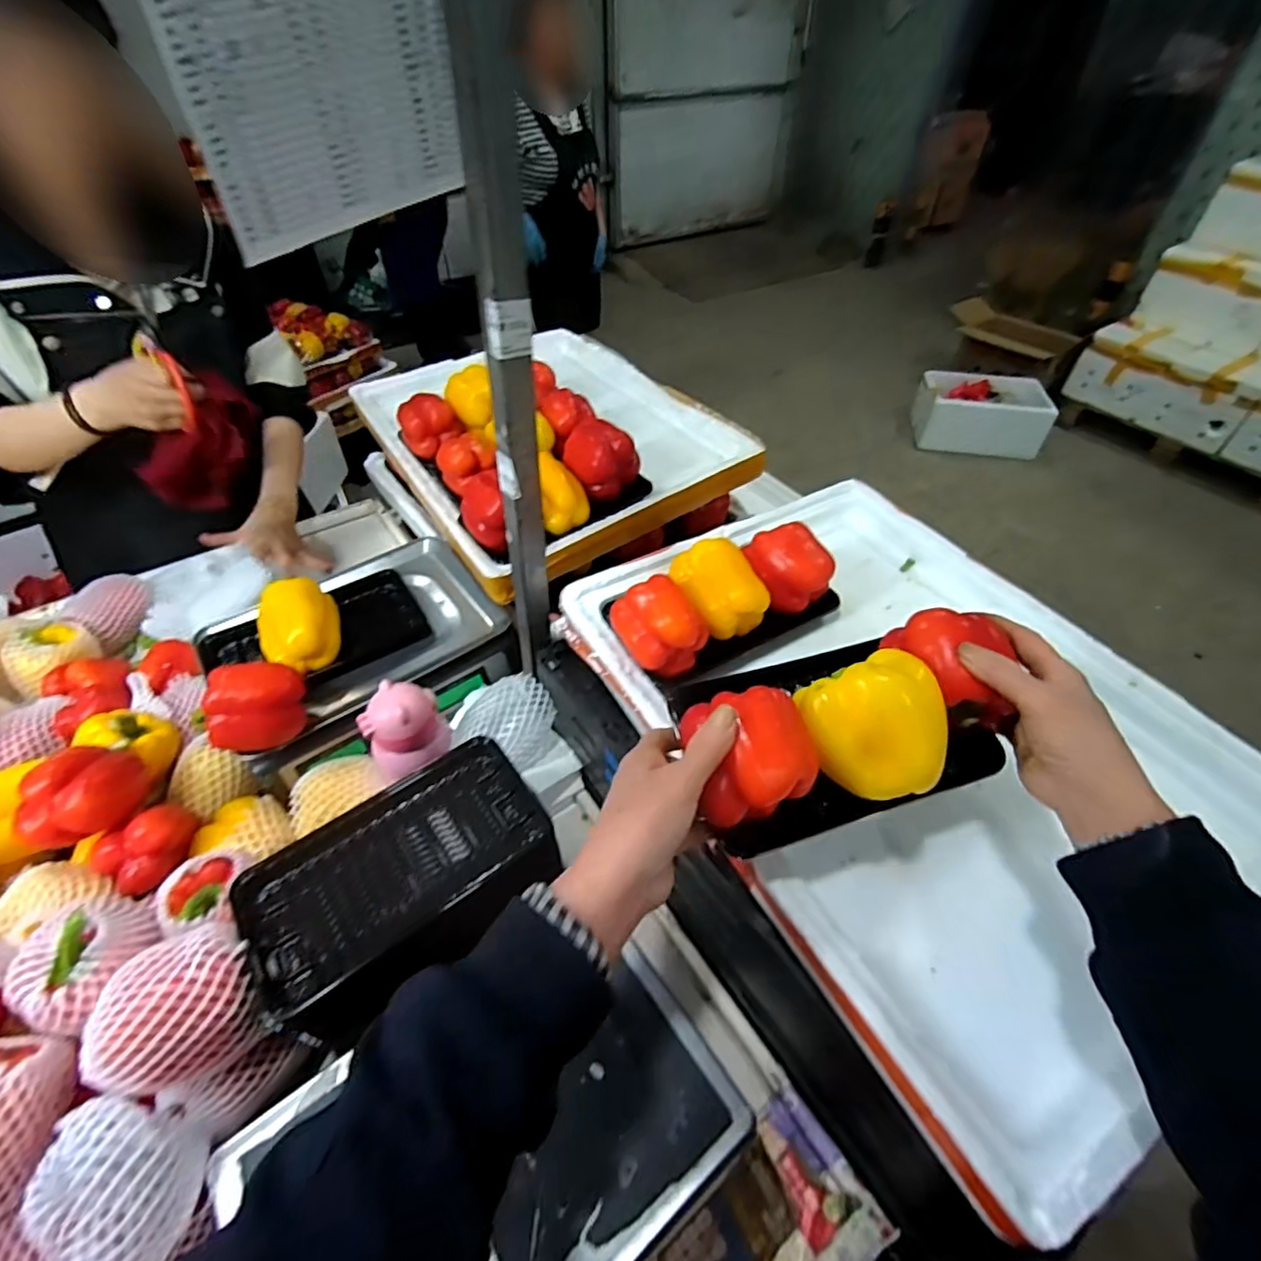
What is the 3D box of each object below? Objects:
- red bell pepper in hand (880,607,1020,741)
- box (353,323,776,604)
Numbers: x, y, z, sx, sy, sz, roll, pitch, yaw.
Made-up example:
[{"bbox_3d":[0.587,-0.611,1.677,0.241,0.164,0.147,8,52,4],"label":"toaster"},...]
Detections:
[{"bbox_3d":[0.244,0.028,0.455,0.072,0.065,0.085,-8,47,-8],"label":"red bell pepper in hand"},{"bbox_3d":[-0.146,-0.337,0.938,0.444,0.106,0.611,-24,51,-22],"label":"box"}]

